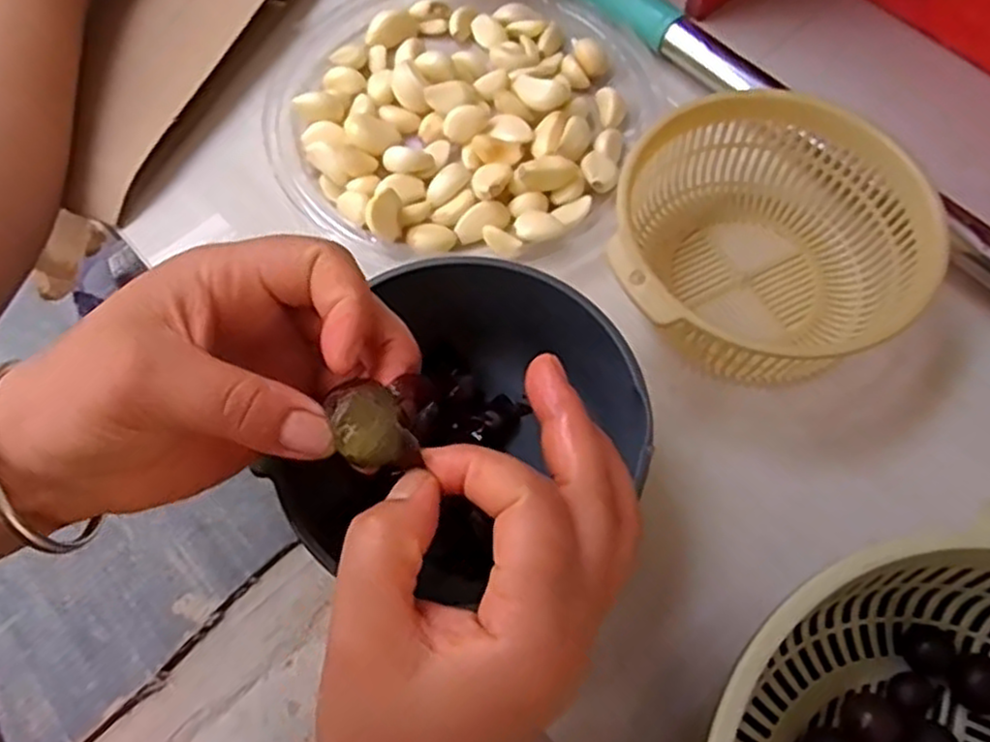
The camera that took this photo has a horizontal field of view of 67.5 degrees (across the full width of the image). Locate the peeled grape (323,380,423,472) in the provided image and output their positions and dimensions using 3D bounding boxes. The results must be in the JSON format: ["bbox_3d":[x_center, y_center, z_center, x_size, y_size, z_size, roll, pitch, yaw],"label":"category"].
[{"bbox_3d":[-0.038,0.017,0.226,0.020,0.015,0.026,-25,69,-12],"label":"peeled grape"}]

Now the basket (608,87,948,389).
[{"bbox_3d":[0.134,-0.071,0.383,0.137,0.067,0.147,0,66,-1],"label":"basket"}]

